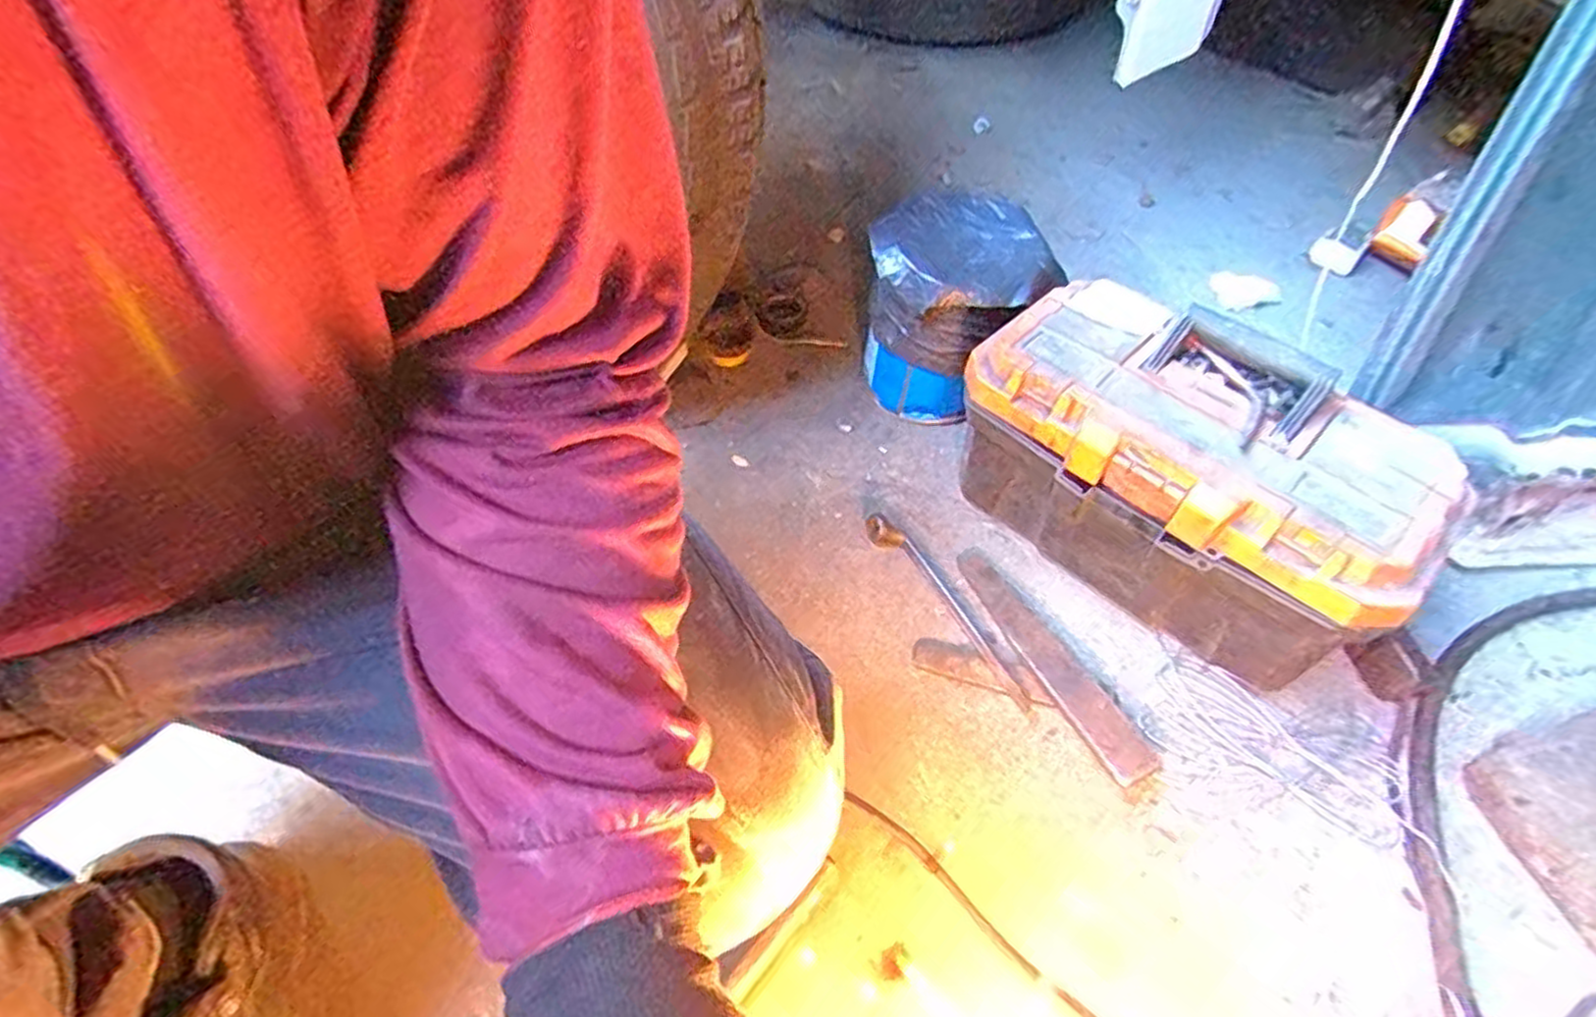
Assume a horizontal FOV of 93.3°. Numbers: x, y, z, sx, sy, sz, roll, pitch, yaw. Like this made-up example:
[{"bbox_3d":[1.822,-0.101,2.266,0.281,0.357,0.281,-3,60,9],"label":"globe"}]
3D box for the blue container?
[{"bbox_3d":[0.184,-0.216,0.859,0.181,0.218,0.177,30,57,23],"label":"blue container"}]

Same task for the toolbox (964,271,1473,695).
[{"bbox_3d":[0.336,-0.025,0.697,0.372,0.210,0.195,34,59,25],"label":"toolbox"}]

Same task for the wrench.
[{"bbox_3d":[0.146,0.090,0.730,0.031,0.018,0.242,-28,56,-20],"label":"wrench"}]

